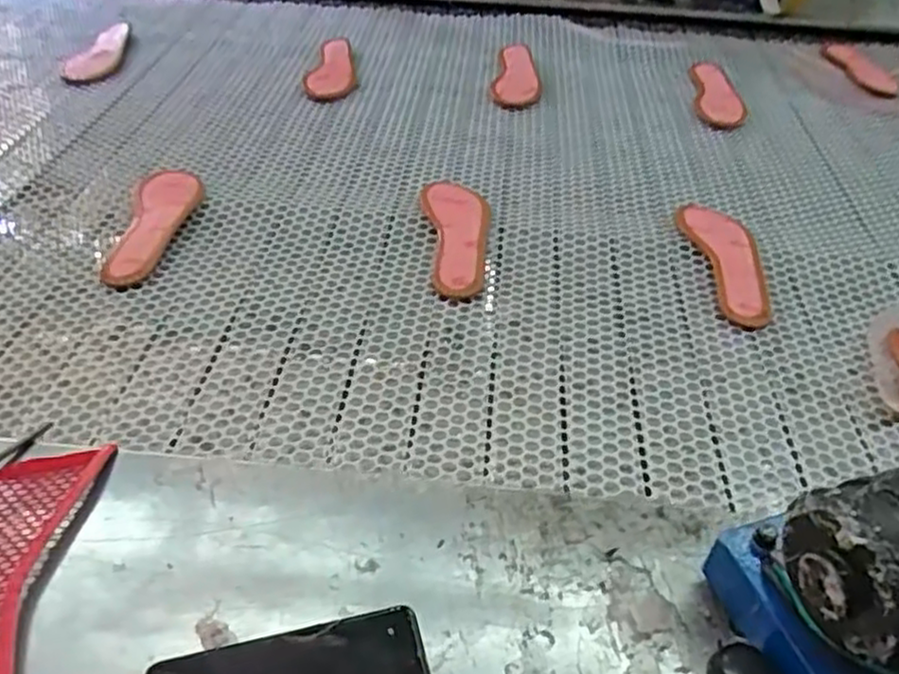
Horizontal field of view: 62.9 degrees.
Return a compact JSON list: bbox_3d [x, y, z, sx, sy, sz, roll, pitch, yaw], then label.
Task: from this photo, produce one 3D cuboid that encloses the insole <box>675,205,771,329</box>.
[{"bbox_3d":[0.306,-0.086,0.818,0.080,0.013,0.217,5,42,1],"label":"insole"}]

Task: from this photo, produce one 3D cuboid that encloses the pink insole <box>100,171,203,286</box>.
[{"bbox_3d":[-0.335,-0.127,0.817,0.070,0.011,0.203,14,54,6],"label":"pink insole"}]

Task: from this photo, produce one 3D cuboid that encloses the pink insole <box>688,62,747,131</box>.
[{"bbox_3d":[0.420,-0.386,1.162,0.071,0.017,0.222,7,42,3],"label":"pink insole"}]

